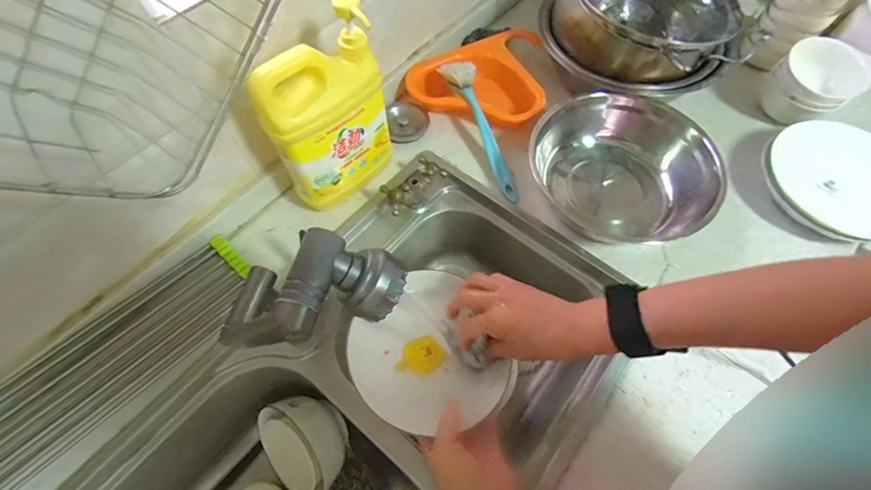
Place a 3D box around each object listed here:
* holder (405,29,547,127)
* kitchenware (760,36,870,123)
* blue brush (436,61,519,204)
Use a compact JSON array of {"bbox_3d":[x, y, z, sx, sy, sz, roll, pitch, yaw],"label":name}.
[{"bbox_3d":[0.082,-0.299,0.670,0.215,0.049,0.213,17,65,9],"label":"holder"},{"bbox_3d":[0.579,-0.248,0.613,0.123,0.088,0.108,-38,69,-16],"label":"kitchenware"},{"bbox_3d":[0.074,-0.176,0.607,0.046,0.022,0.241,-20,81,-9],"label":"blue brush"}]

